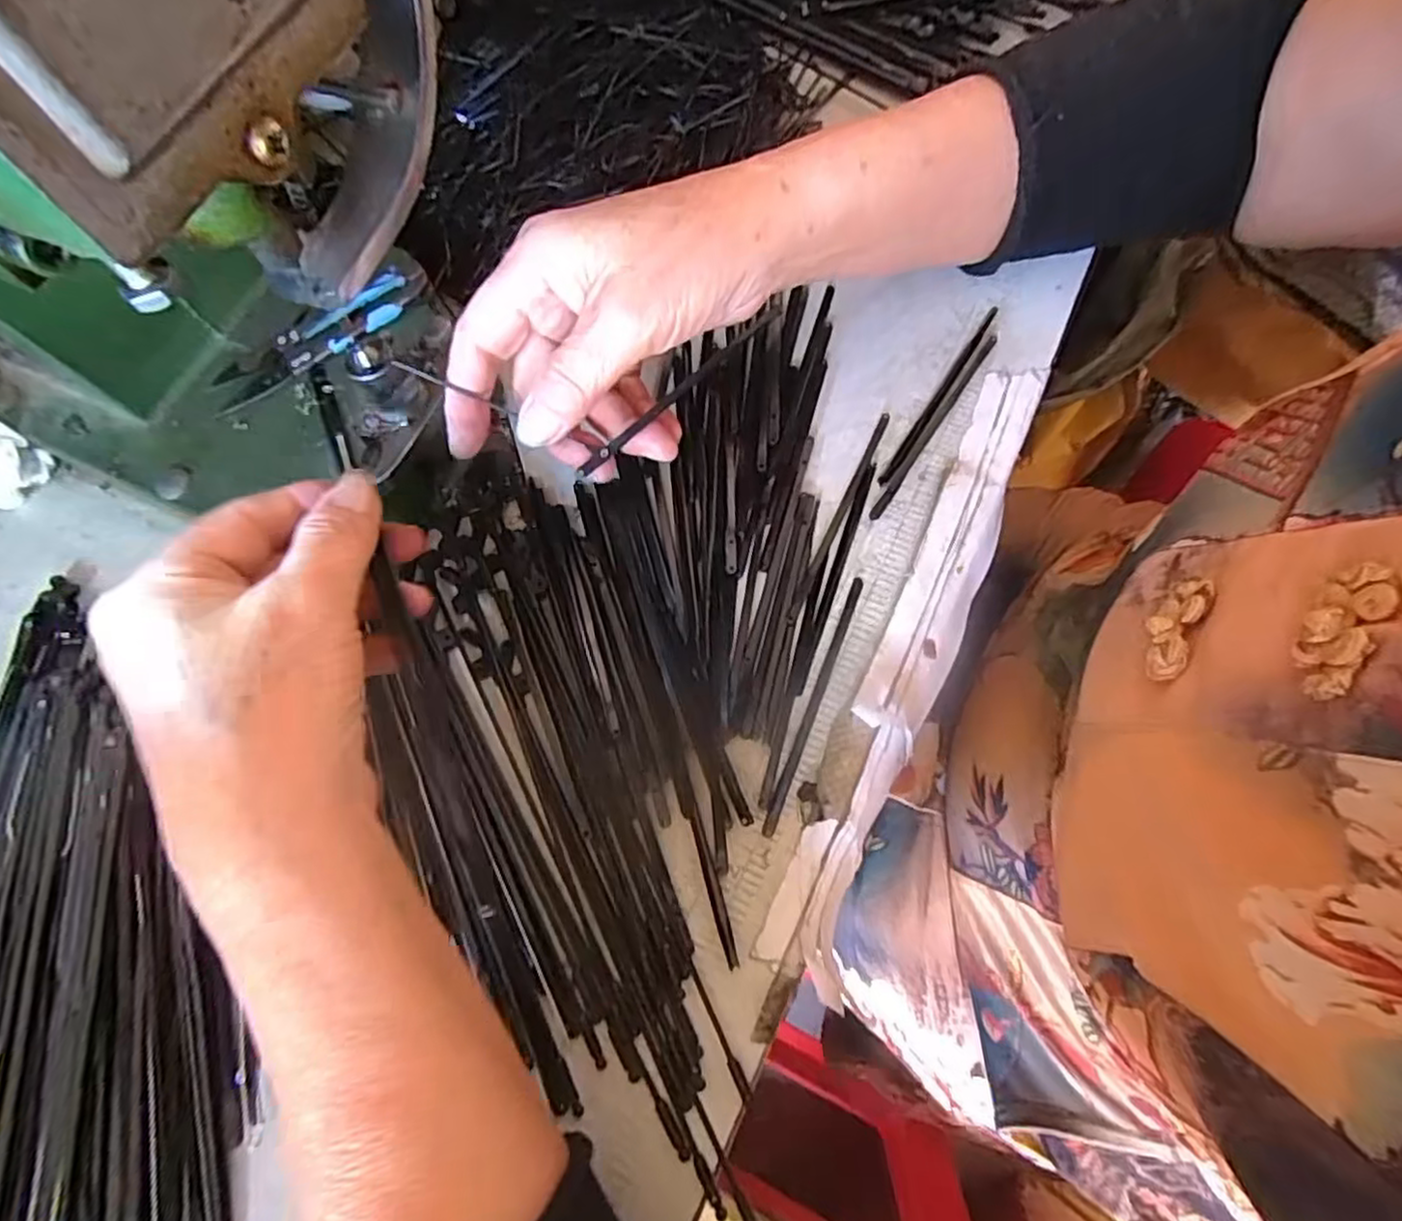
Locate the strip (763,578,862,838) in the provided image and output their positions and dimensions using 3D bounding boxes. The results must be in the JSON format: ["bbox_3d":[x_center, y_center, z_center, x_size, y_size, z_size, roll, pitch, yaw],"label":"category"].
[{"bbox_3d":[0.041,0.033,0.251,0.006,0.004,0.099,21,73,12],"label":"strip"}]

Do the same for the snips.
[{"bbox_3d":[-0.162,-0.118,0.295,0.096,0.008,0.026,-35,71,-7],"label":"snips"}]

